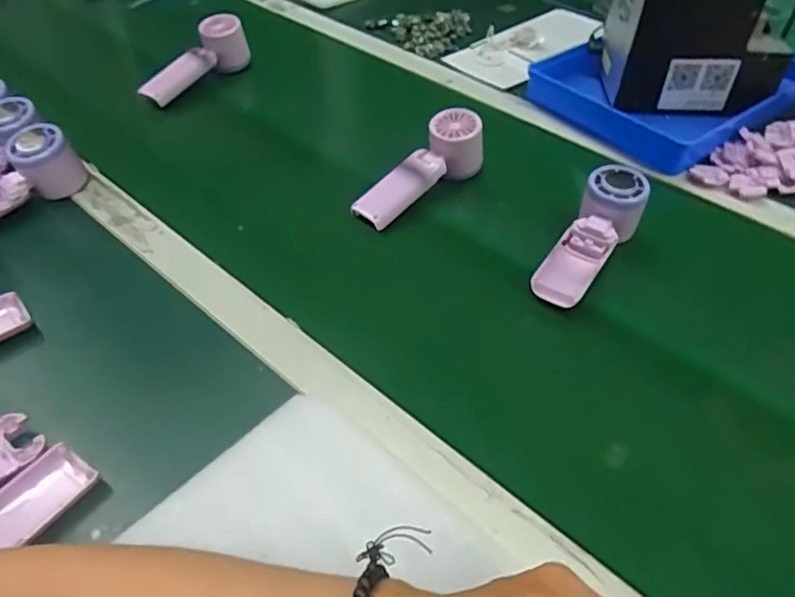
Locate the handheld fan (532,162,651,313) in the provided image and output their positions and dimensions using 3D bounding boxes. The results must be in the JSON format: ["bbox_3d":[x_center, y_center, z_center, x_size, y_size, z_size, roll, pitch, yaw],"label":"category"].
[{"bbox_3d":[0.175,-0.050,0.558,0.051,0.049,0.162,28,65,24],"label":"handheld fan"}]

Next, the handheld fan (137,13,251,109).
[{"bbox_3d":[-0.264,-0.310,0.783,0.043,0.069,0.158,34,55,27],"label":"handheld fan"}]

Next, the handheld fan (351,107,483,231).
[{"bbox_3d":[0.025,-0.129,0.629,0.161,0.042,0.055,-42,58,-14],"label":"handheld fan"}]

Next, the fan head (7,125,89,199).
[{"bbox_3d":[-0.355,-0.139,0.614,0.059,0.060,0.050,-23,52,-22],"label":"fan head"}]

